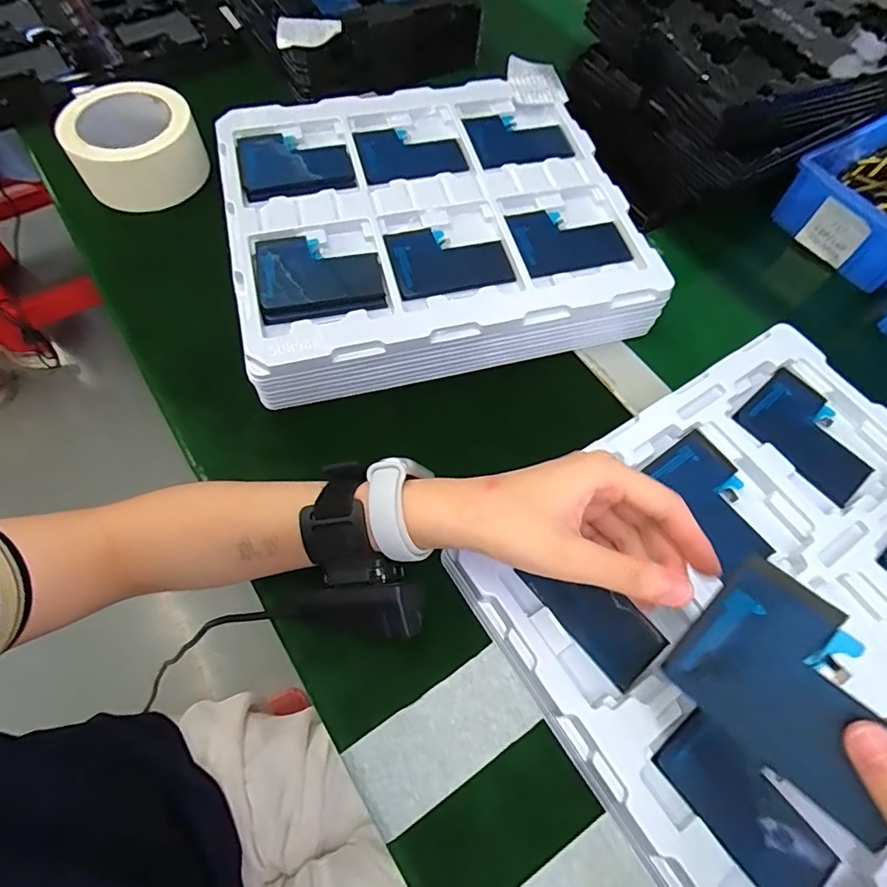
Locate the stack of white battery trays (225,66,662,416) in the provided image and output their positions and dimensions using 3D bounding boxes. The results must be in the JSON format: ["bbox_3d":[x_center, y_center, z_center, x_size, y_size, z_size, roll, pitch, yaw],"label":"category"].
[{"bbox_3d":[-0.012,-0.196,0.447,0.318,0.046,0.285,-12,66,-8],"label":"stack of white battery trays"}]

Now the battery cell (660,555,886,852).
[{"bbox_3d":[0.142,0.097,0.206,0.085,0.004,0.066,40,105,30],"label":"battery cell"}]

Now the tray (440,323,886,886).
[{"bbox_3d":[0.209,0.094,0.324,0.328,0.035,0.279,-30,70,-16],"label":"tray"}]

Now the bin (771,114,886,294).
[{"bbox_3d":[0.445,-0.246,0.502,0.206,0.055,0.134,-29,69,-15],"label":"bin"}]

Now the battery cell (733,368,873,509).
[{"bbox_3d":[0.264,-0.007,0.375,0.068,0.005,0.090,-38,72,-18],"label":"battery cell"}]

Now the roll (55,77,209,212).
[{"bbox_3d":[-0.284,-0.281,0.486,0.106,0.057,0.112,1,65,-2],"label":"roll"}]

